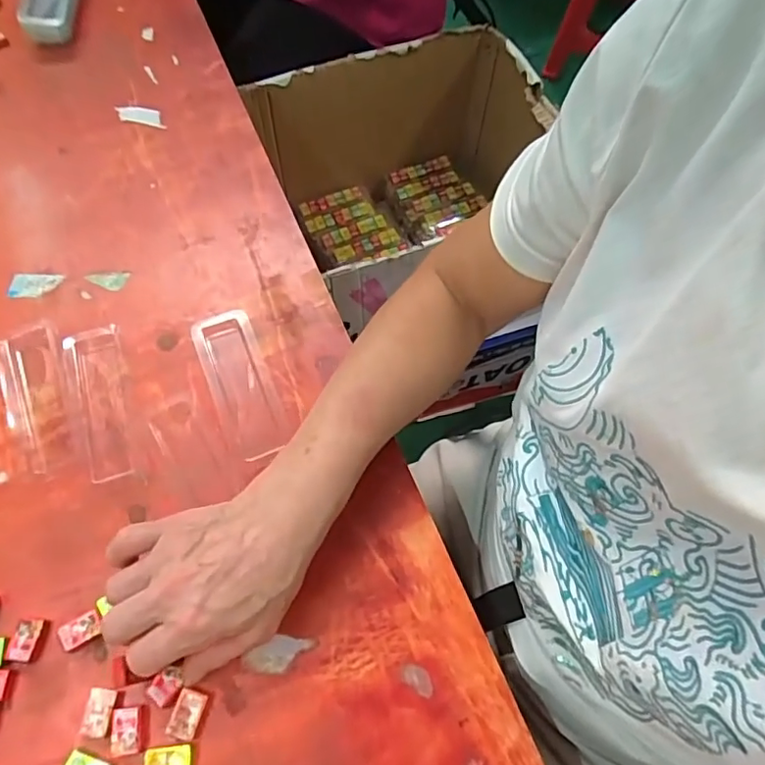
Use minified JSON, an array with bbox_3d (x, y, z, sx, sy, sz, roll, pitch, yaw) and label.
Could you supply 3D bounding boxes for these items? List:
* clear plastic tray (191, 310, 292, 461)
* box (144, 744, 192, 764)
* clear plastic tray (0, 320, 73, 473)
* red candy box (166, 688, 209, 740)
[{"bbox_3d":[-0.113,0.000,0.442,0.047,0.013,0.128,-20,65,-11],"label":"clear plastic tray"},{"bbox_3d":[-0.124,0.220,0.321,0.027,0.007,0.017,-5,63,-4],"label":"box"},{"bbox_3d":[-0.269,0.011,0.427,0.042,0.010,0.127,-19,65,-11],"label":"clear plastic tray"},{"bbox_3d":[-0.116,0.199,0.333,0.016,0.009,0.026,15,63,6],"label":"red candy box"}]

